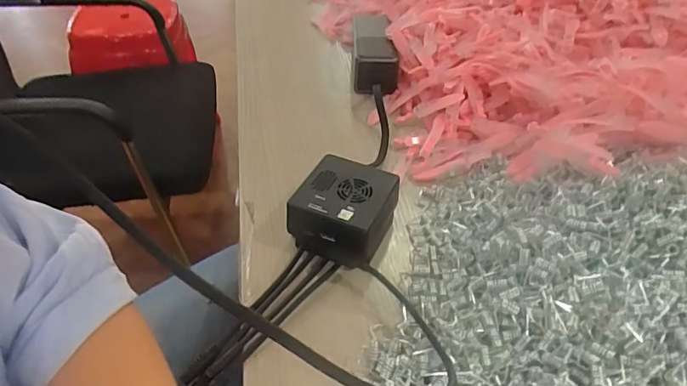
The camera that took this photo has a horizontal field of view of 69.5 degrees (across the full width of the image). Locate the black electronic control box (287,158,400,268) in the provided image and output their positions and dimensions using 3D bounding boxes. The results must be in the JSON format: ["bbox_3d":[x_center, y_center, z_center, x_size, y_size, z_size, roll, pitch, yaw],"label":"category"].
[{"bbox_3d":[0.002,0.016,0.426,0.080,0.047,0.092,19,45,18],"label":"black electronic control box"}]

